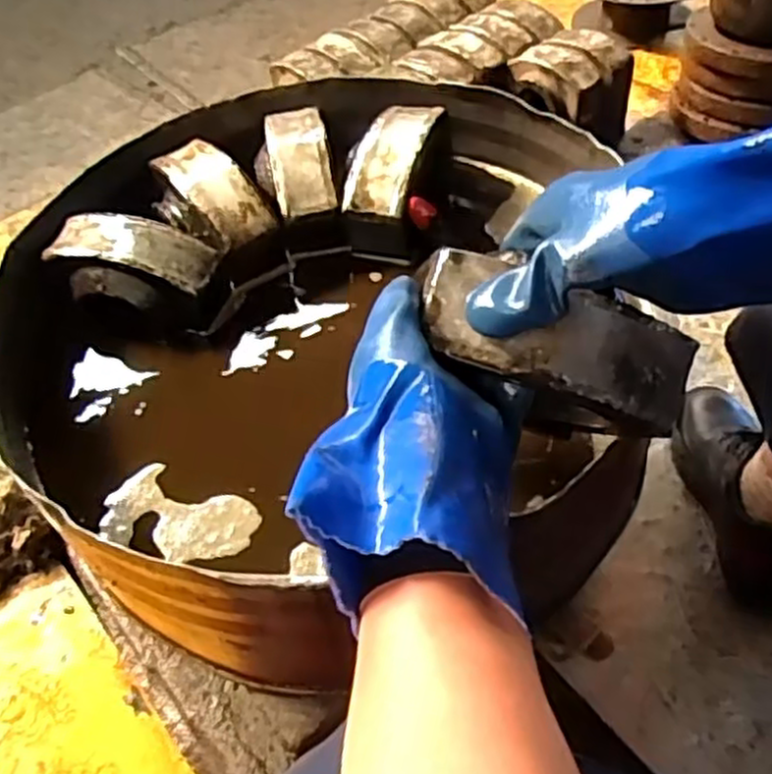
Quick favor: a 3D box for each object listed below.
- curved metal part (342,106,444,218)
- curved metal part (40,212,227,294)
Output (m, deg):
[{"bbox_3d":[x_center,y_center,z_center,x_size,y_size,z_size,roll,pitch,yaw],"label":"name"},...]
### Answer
[{"bbox_3d":[0.007,-0.231,0.752,0.065,0.026,0.154,16,67,16],"label":"curved metal part"},{"bbox_3d":[-0.233,-0.127,0.703,0.151,0.033,0.061,10,52,12],"label":"curved metal part"}]

